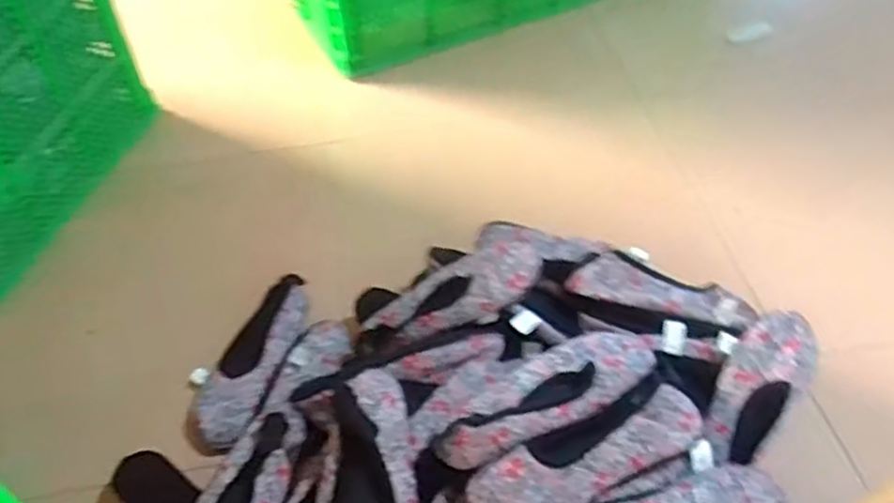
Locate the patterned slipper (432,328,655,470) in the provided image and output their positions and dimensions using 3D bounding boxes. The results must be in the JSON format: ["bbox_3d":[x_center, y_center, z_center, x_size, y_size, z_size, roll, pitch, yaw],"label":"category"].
[{"bbox_3d":[0.108,0.154,0.812,0.262,0.044,0.092,-24,52,-17],"label":"patterned slipper"}]

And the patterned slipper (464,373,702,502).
[{"bbox_3d":[0.143,0.211,0.772,0.260,0.047,0.078,-21,52,-14],"label":"patterned slipper"}]

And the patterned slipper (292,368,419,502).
[{"bbox_3d":[-0.085,0.251,0.770,0.111,0.060,0.252,-4,72,-1],"label":"patterned slipper"}]

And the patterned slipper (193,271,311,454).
[{"bbox_3d":[-0.256,0.137,1.009,0.090,0.043,0.277,10,51,11],"label":"patterned slipper"}]

